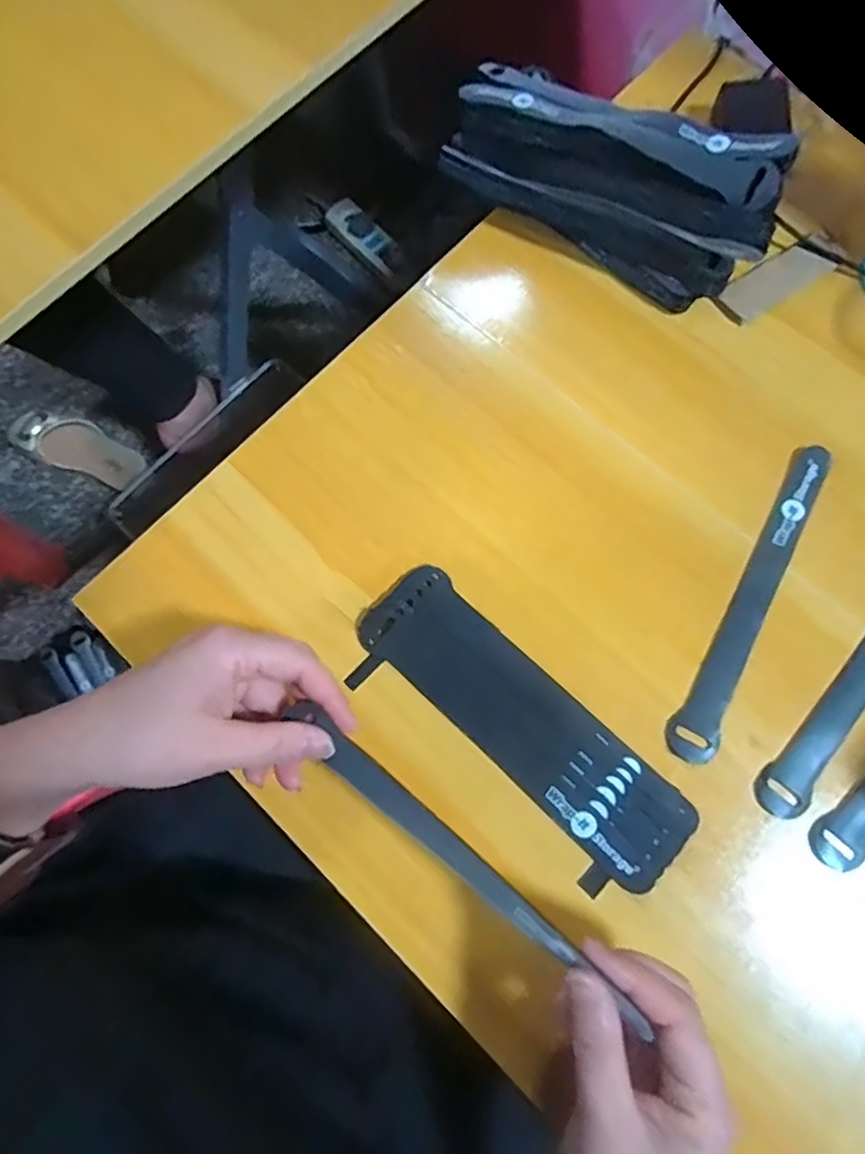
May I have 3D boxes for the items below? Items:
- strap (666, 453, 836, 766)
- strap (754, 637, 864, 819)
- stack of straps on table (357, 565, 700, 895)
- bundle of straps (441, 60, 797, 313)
[{"bbox_3d":[0.183,0.010,0.351,0.024,0.004,0.201,28,75,15],"label":"strap"},{"bbox_3d":[0.242,0.046,0.339,0.024,0.004,0.203,41,81,12],"label":"strap"},{"bbox_3d":[0.048,0.077,0.340,0.201,0.006,0.057,43,81,12],"label":"stack of straps on table"},{"bbox_3d":[0.113,-0.258,0.405,0.216,0.071,0.078,32,79,10],"label":"bundle of straps"}]

